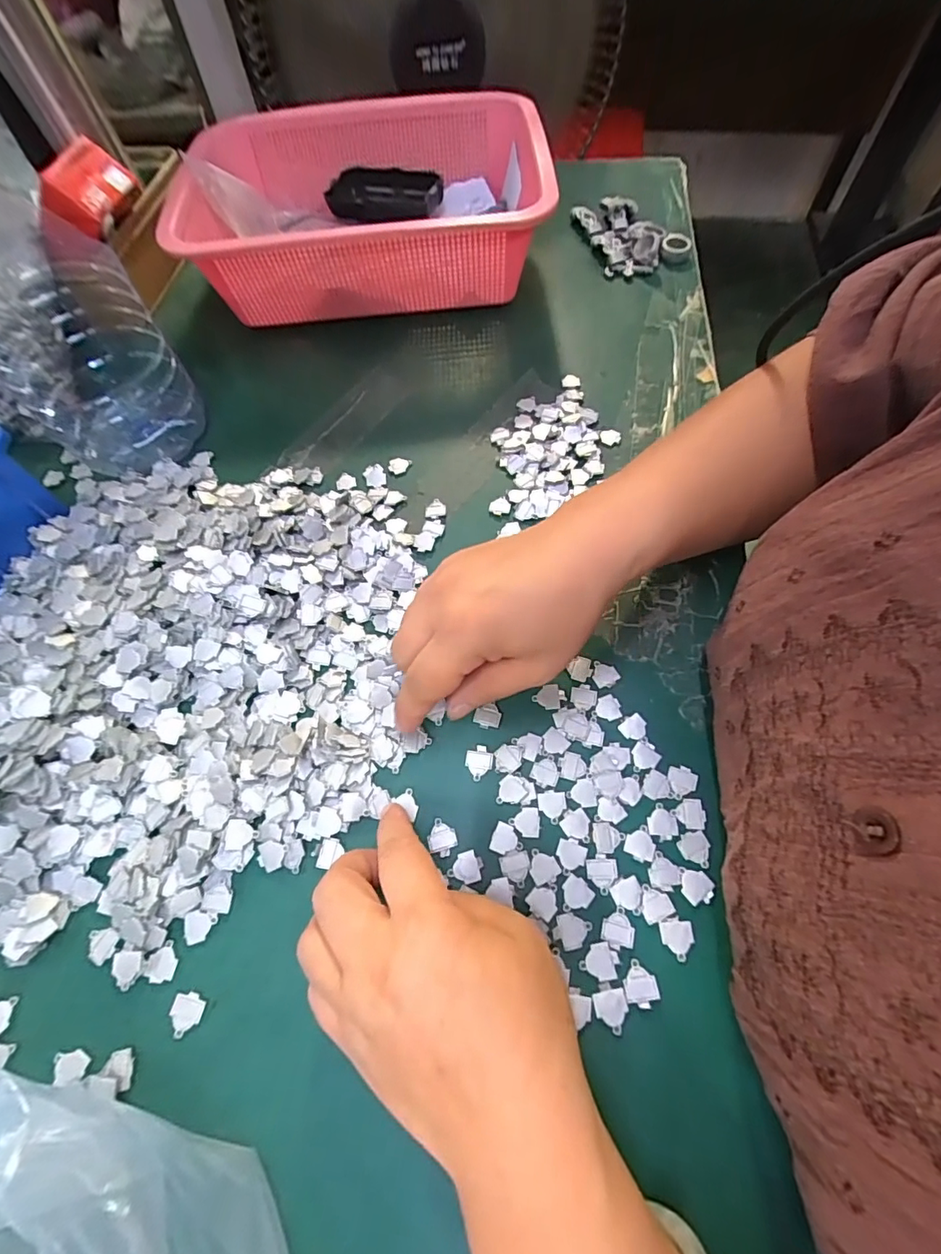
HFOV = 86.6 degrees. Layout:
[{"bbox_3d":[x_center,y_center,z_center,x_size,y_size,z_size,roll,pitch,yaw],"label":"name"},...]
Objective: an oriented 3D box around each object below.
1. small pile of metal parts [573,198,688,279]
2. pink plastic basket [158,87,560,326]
[{"bbox_3d":[0.154,-0.372,0.472,0.082,0.023,0.098,-13,63,-5],"label":"small pile of metal parts"},{"bbox_3d":[-0.088,-0.357,0.435,0.285,0.093,0.215,-2,63,1],"label":"pink plastic basket"}]

